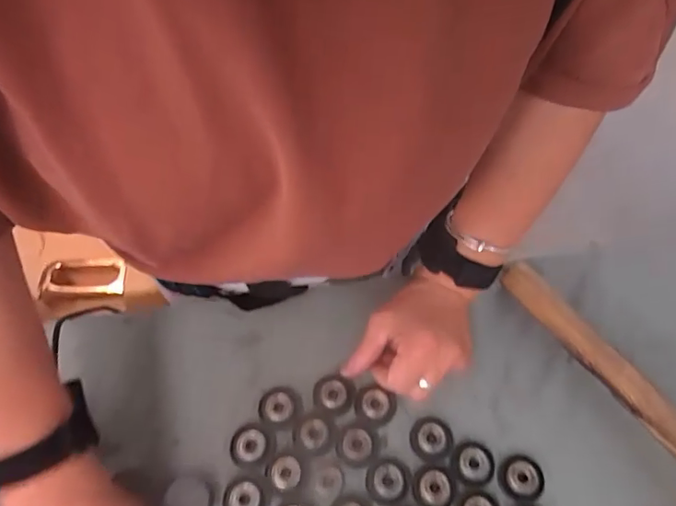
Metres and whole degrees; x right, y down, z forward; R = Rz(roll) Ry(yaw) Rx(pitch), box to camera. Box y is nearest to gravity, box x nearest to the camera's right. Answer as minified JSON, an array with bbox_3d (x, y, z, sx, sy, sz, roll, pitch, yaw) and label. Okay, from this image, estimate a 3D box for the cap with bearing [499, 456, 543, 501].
[{"bbox_3d":[0.136,0.165,0.381,0.030,0.009,0.030,0,57,0],"label":"cap with bearing"}]

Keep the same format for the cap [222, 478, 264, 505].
[{"bbox_3d":[-0.069,0.177,0.369,0.028,0.011,0.028,0,57,0],"label":"cap"}]

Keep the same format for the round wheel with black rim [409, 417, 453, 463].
[{"bbox_3d":[0.072,0.142,0.395,0.032,0.009,0.031,0,57,0],"label":"round wheel with black rim"}]

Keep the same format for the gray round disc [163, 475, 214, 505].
[{"bbox_3d":[-0.107,0.176,0.369,0.032,0.010,0.034,0,57,0],"label":"gray round disc"}]

